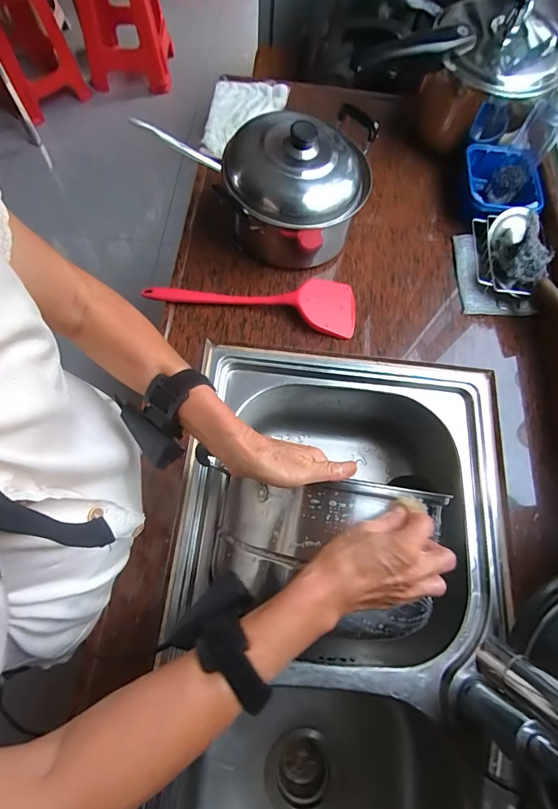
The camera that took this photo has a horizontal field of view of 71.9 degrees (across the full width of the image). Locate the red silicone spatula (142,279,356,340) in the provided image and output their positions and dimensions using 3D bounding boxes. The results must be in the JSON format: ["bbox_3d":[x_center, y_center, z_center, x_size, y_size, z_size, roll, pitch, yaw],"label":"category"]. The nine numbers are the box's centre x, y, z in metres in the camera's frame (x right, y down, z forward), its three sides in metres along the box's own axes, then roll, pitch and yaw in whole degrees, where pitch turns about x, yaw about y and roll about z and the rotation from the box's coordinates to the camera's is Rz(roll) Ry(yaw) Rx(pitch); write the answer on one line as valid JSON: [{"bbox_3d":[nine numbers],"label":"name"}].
[{"bbox_3d":[-0.038,-0.173,0.590,0.316,0.034,0.091,11,70,1],"label":"red silicone spatula"}]

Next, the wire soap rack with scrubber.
[{"bbox_3d":[0.361,-0.242,0.603,0.080,0.077,0.151,4,69,-2],"label":"wire soap rack with scrubber"}]

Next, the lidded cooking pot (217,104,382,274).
[{"bbox_3d":[0.029,-0.333,0.586,0.210,0.154,0.201,5,69,-2],"label":"lidded cooking pot"}]

